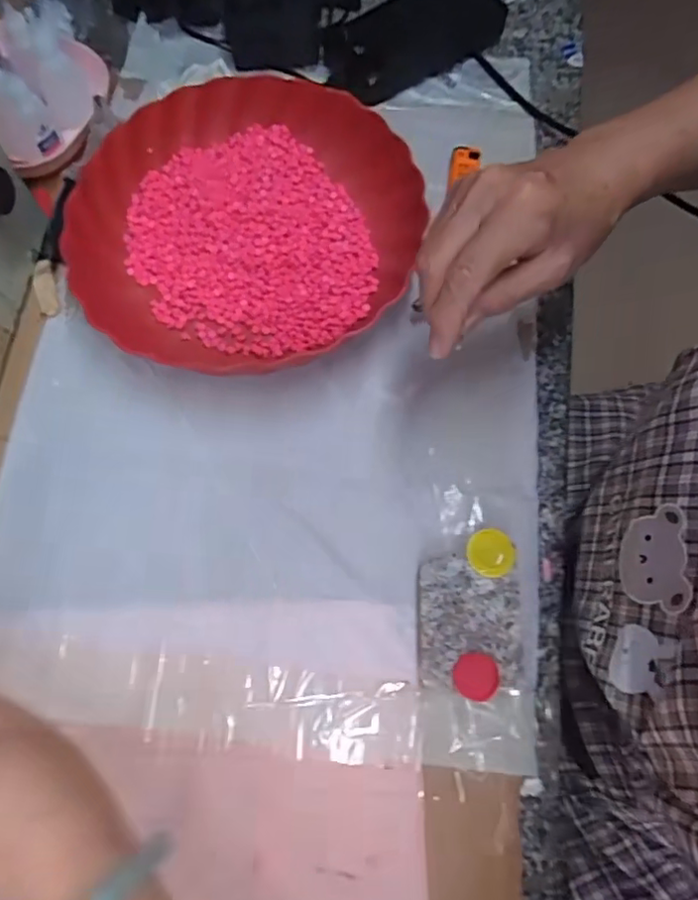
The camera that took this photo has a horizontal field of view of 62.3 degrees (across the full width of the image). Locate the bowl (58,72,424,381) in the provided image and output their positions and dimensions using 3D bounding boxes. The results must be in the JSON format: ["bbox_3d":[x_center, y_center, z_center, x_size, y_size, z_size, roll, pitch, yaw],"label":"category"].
[{"bbox_3d":[-0.073,-0.164,0.420,0.245,0.046,0.225,-14,74,-6],"label":"bowl"}]

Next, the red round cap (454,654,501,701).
[{"bbox_3d":[0.074,0.131,0.334,0.026,0.004,0.025,1,73,-2],"label":"red round cap"}]

